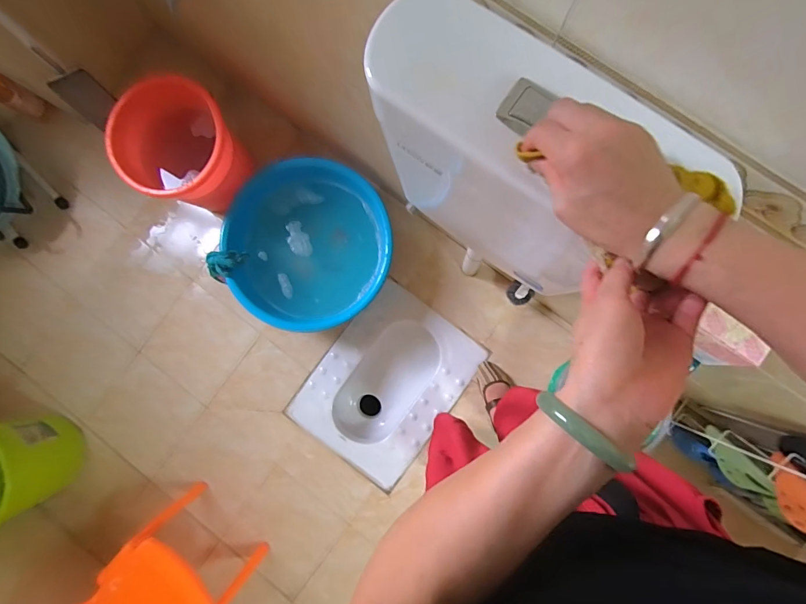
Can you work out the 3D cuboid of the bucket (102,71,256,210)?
[{"bbox_3d":[-0.636,-0.431,1.212,0.287,0.299,0.284,0,87,3],"label":"bucket"}]

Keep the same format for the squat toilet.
[{"bbox_3d":[-0.048,0.265,1.371,0.412,0.156,0.545,36,89,4],"label":"squat toilet"}]

